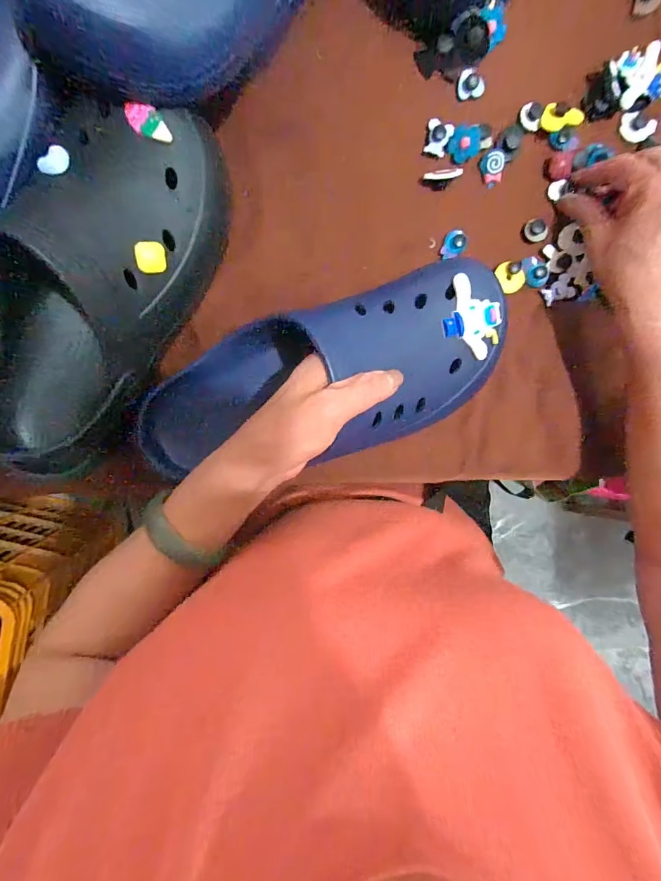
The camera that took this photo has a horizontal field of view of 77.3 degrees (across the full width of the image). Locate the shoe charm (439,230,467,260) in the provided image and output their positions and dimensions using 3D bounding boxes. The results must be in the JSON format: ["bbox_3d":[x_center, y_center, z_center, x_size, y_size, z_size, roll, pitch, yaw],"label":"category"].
[{"bbox_3d":[0.100,-0.159,0.335,0.017,0.014,0.025,41,93,-9],"label":"shoe charm"}]

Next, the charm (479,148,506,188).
[{"bbox_3d":[0.129,-0.218,0.328,0.016,0.009,0.026,2,98,-5],"label":"charm"}]

